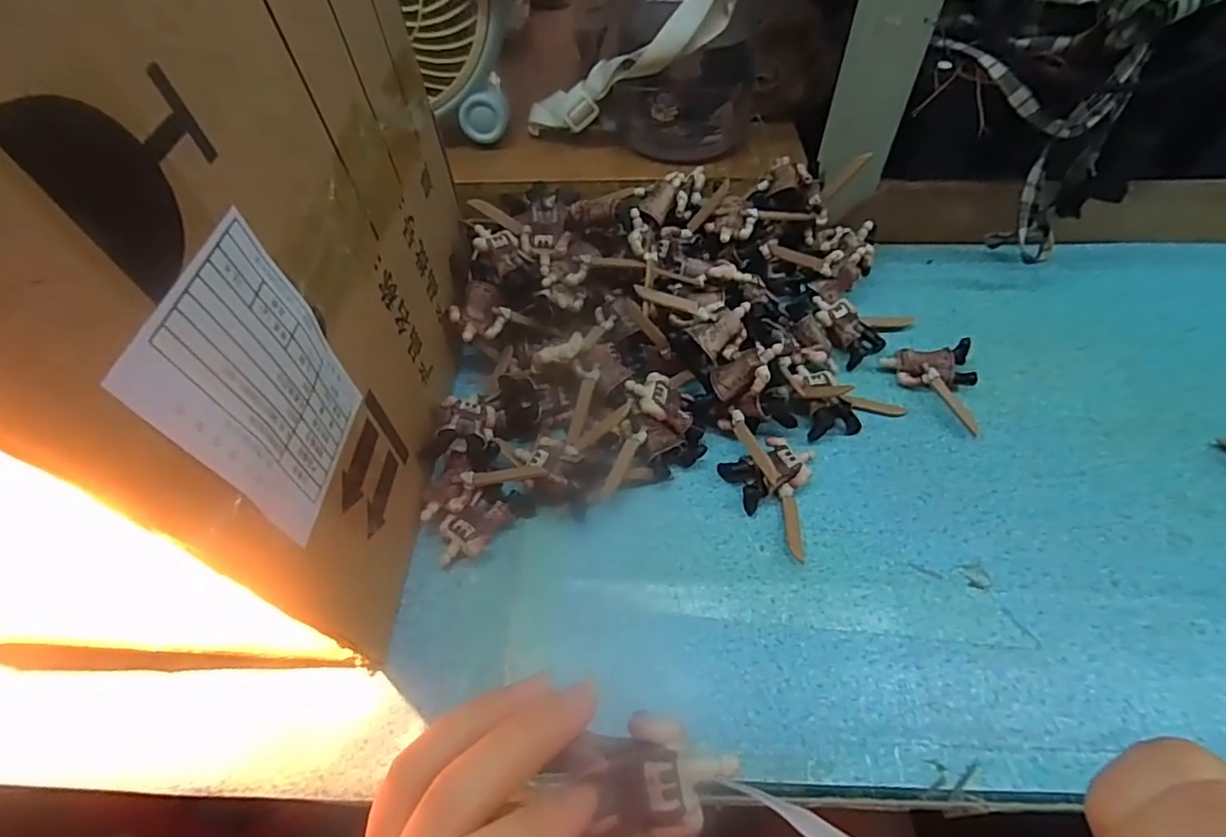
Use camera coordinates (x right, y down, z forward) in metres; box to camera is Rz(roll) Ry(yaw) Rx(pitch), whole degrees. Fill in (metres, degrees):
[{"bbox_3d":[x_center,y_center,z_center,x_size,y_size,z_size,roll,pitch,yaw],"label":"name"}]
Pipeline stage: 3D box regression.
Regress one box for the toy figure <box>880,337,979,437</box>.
[{"bbox_3d":[0.237,-0.030,0.415,0.047,0.022,0.075,-31,58,-21],"label":"toy figure"}]

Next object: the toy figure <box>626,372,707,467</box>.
[{"bbox_3d":[0.034,0.002,0.386,0.039,0.026,0.063,-18,89,-12],"label":"toy figure"}]

